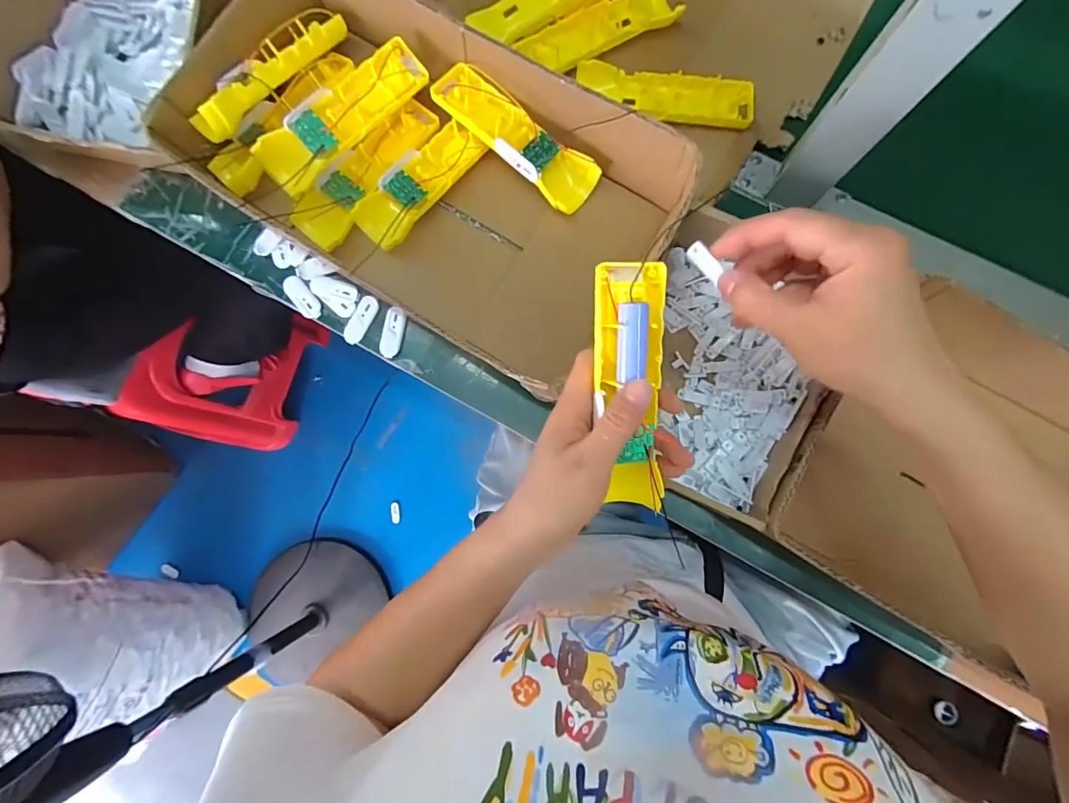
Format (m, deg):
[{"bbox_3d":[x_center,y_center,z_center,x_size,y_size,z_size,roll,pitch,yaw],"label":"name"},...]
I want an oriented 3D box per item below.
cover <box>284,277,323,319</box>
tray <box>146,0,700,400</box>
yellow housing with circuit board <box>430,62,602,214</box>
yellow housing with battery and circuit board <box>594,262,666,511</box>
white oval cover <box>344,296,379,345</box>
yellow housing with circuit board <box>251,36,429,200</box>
[{"bbox_3d":[-0.234,-0.105,0.455,0.022,0.004,0.052,-42,83,-1],"label":"cover"},{"bbox_3d":[-0.104,-0.216,0.411,0.410,0.078,0.229,32,87,7],"label":"tray"},{"bbox_3d":[-0.019,-0.239,0.407,0.166,0.028,0.049,41,88,7],"label":"yellow housing with circuit board"},{"bbox_3d":[0.064,-0.004,0.295,0.046,0.030,0.164,-5,106,4],"label":"yellow housing with battery and circuit board"},{"bbox_3d":[-0.173,-0.081,0.450,0.021,0.005,0.050,31,87,7],"label":"white oval cover"},{"bbox_3d":[-0.171,-0.252,0.408,0.170,0.033,0.051,-42,83,-1],"label":"yellow housing with circuit board"}]

